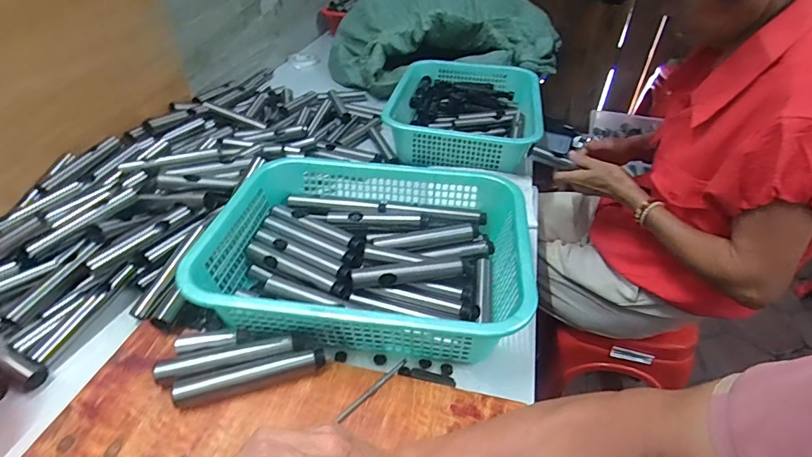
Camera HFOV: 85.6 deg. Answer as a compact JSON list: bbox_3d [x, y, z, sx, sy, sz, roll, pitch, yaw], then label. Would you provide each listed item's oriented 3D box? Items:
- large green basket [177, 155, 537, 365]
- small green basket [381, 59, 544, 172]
[{"bbox_3d":[-0.044,0.028,0.572,0.384,0.096,0.293,6,39,5],"label":"large green basket"},{"bbox_3d":[0.126,-0.259,0.957,0.312,0.082,0.386,10,40,9],"label":"small green basket"}]

